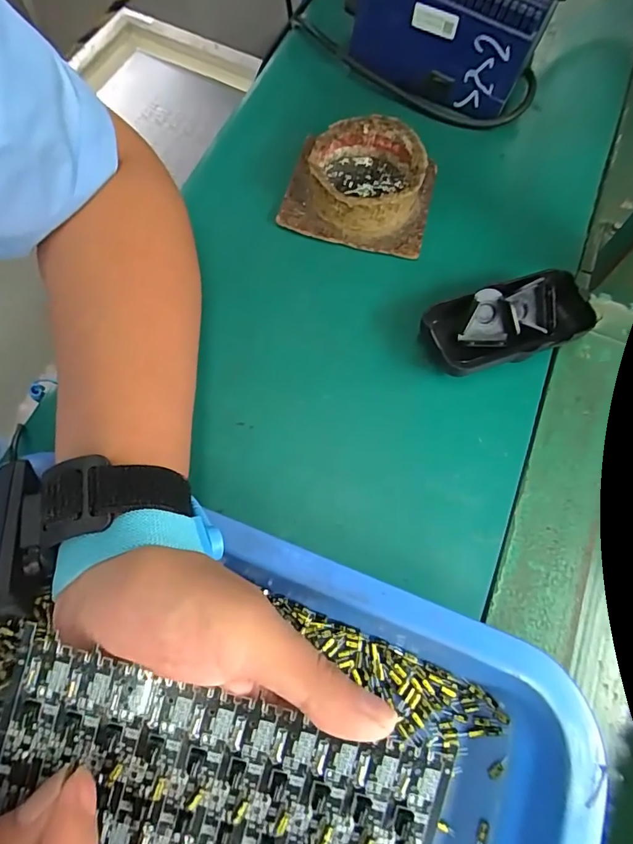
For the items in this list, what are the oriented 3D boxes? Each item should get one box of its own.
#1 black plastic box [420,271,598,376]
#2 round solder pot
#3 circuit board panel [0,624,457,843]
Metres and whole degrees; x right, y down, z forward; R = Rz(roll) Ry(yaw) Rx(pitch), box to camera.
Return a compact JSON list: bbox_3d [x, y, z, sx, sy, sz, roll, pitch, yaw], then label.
[{"bbox_3d":[0.129,-0.063,0.312,0.110,0.027,0.051,-17,70,-6],"label":"black plastic box"},{"bbox_3d":[0.033,-0.182,0.349,0.110,0.038,0.092,14,69,5],"label":"round solder pot"},{"bbox_3d":[-0.038,0.138,0.171,0.166,0.004,0.074,16,89,1],"label":"circuit board panel"}]

